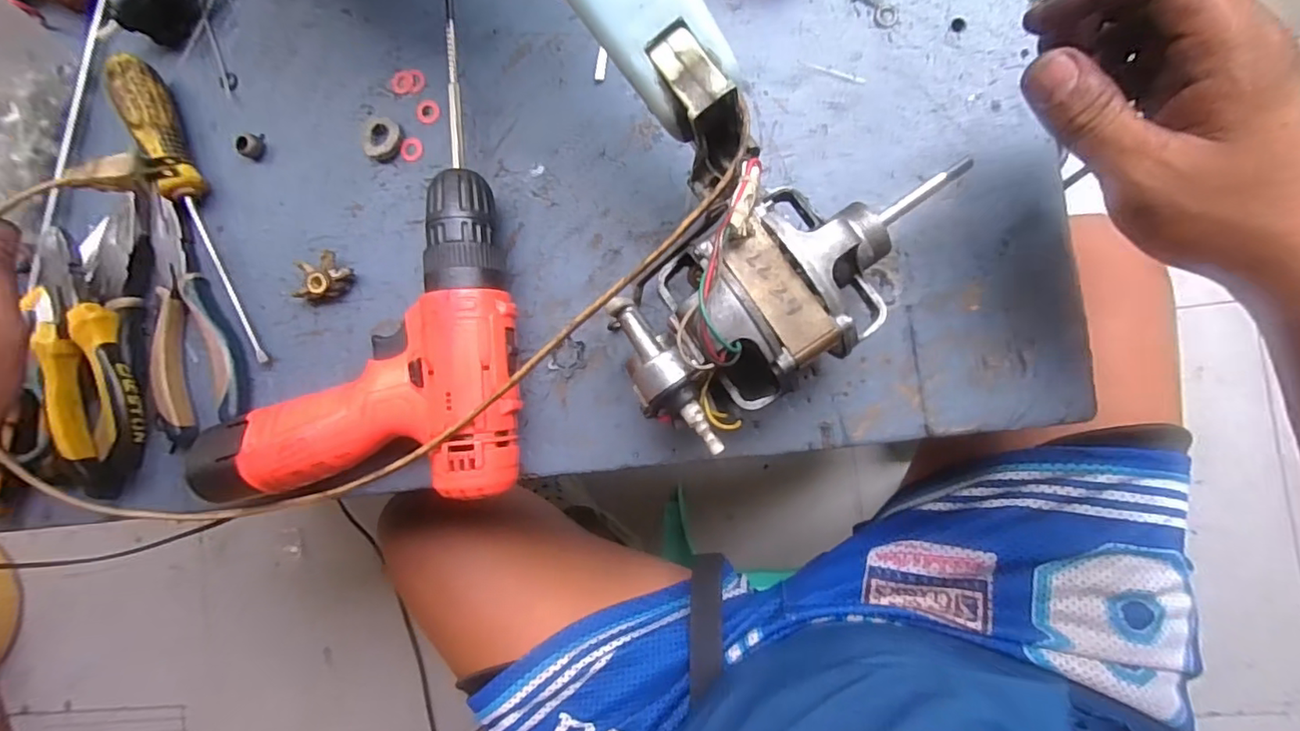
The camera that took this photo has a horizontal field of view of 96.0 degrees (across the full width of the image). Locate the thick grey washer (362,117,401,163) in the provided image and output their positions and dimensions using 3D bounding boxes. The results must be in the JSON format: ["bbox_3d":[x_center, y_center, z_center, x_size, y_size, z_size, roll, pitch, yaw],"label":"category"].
[{"bbox_3d":[-0.170,-0.143,0.371,0.024,0.007,0.027,30,92,9],"label":"thick grey washer"}]

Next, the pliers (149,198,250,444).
[{"bbox_3d":[-0.294,-0.029,0.378,0.062,0.015,0.157,-4,87,9],"label":"pliers"}]

